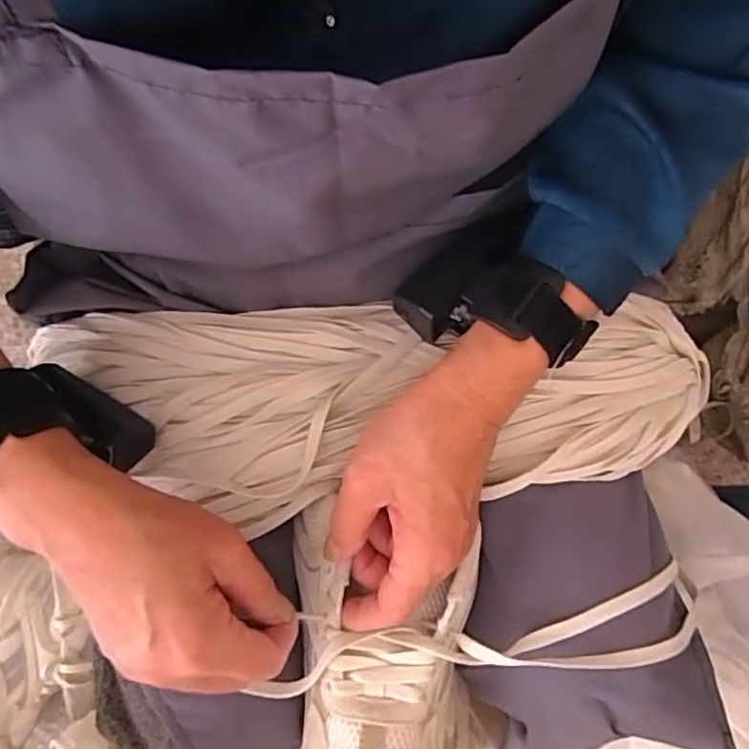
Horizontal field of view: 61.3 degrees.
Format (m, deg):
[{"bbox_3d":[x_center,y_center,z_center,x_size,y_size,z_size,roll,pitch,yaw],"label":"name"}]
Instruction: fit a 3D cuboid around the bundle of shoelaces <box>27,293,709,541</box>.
[{"bbox_3d":[0.006,0.017,0.363,0.400,0.043,0.118,1,79,-4],"label":"bundle of shoelaces"}]

